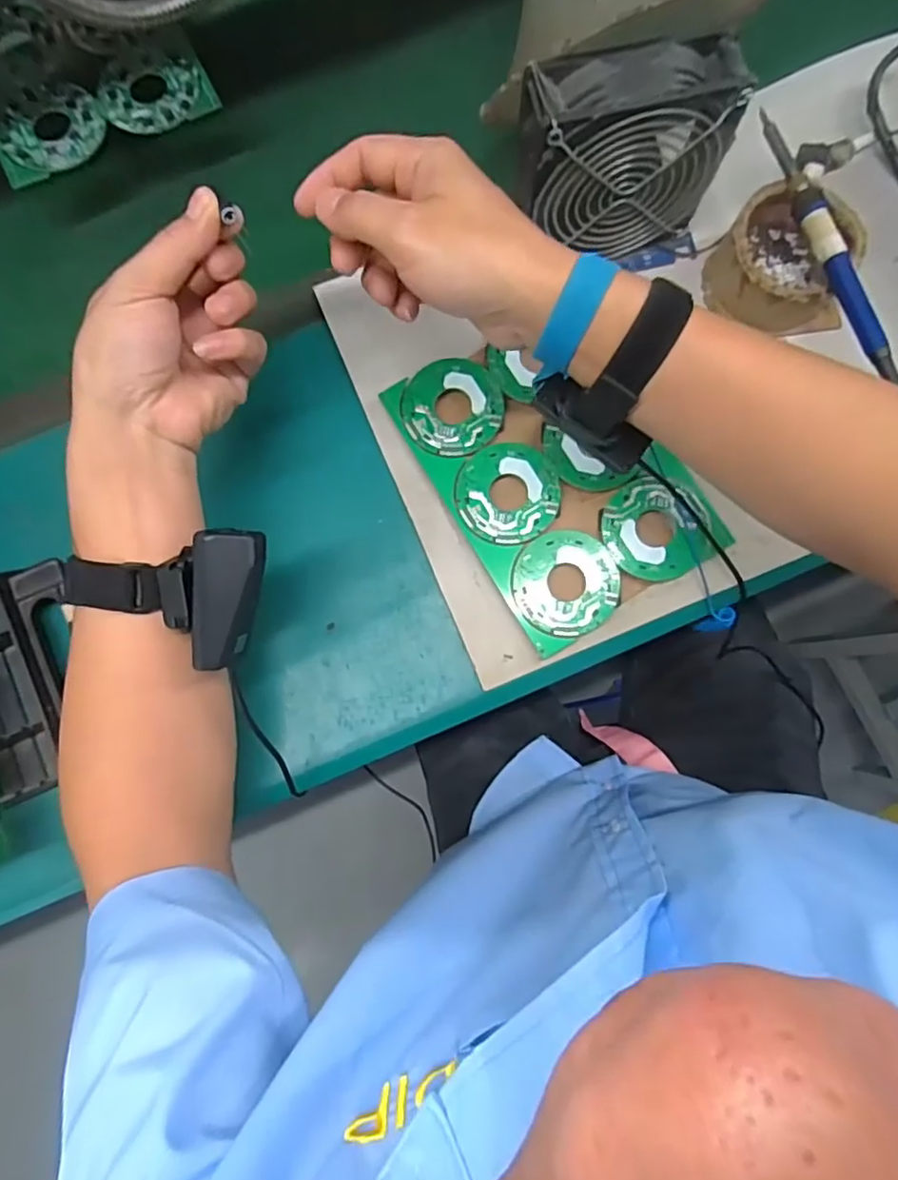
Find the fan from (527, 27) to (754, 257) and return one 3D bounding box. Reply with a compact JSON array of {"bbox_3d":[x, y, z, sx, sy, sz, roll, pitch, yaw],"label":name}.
[{"bbox_3d":[0.104,-0.265,0.383,0.124,0.119,0.044,-10,83,0],"label":"fan"}]

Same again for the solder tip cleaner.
[{"bbox_3d":[0.226,-0.225,0.413,0.088,0.045,0.091,2,83,2],"label":"solder tip cleaner"}]

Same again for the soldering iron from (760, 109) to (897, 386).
[{"bbox_3d":[0.242,-0.225,0.387,0.017,0.016,0.194,-20,83,-1],"label":"soldering iron"}]

